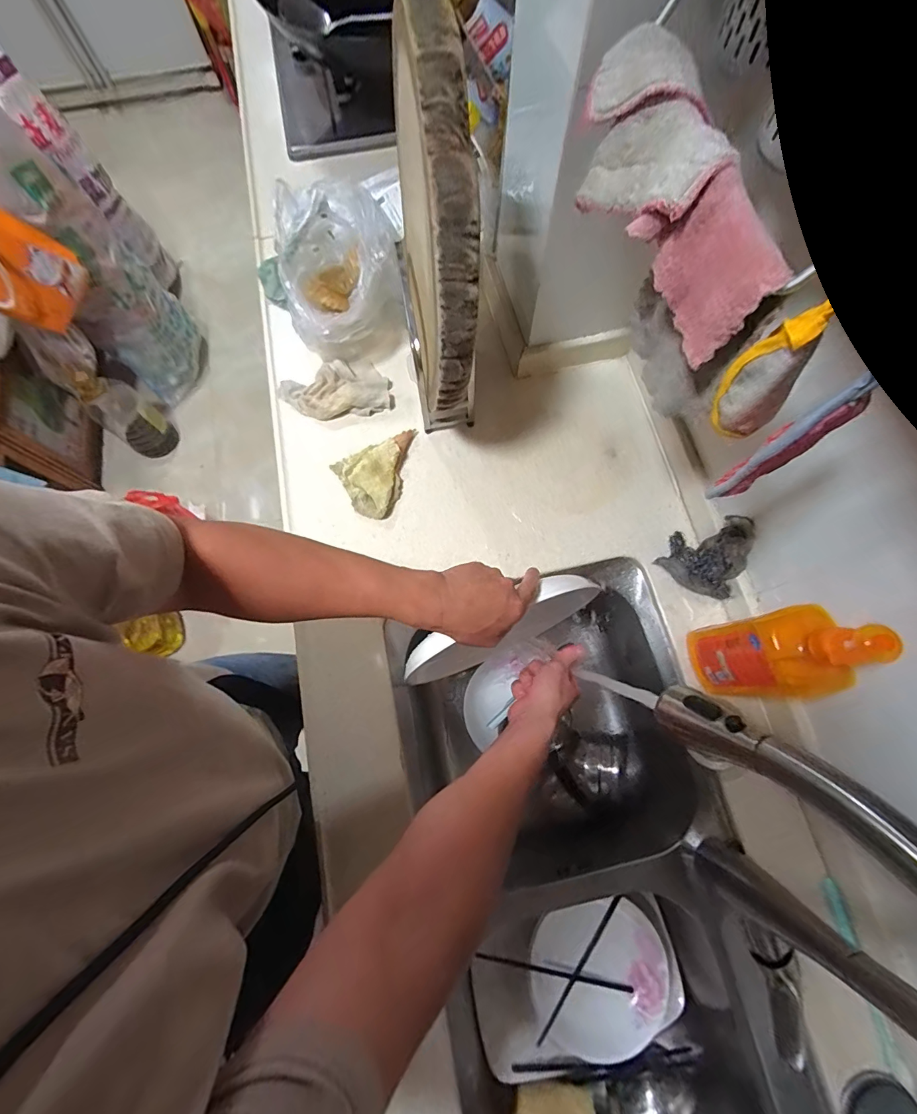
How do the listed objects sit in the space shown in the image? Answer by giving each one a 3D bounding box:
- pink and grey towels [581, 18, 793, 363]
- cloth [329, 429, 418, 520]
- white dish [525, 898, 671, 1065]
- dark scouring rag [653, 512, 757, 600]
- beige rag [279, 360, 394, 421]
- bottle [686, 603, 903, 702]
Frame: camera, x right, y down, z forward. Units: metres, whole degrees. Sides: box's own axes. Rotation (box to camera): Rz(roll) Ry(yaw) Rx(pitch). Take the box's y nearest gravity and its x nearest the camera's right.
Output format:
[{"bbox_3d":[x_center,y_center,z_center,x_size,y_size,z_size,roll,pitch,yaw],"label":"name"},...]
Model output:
[{"bbox_3d":[0.160,-0.278,0.333,0.049,0.086,0.253,-13,73,-3],"label":"pink and grey towels"},{"bbox_3d":[-0.114,-0.125,0.658,0.133,0.027,0.115,-22,74,-5],"label":"cloth"},{"bbox_3d":[0.198,0.587,0.607,0.189,0.061,0.166,-20,74,-5],"label":"white dish"},{"bbox_3d":[0.345,-0.002,0.581,0.075,0.094,0.098,-44,77,-11],"label":"dark scouring rag"},{"bbox_3d":[-0.202,-0.272,0.705,0.175,0.032,0.102,-17,73,-4],"label":"beige rag"},{"bbox_3d":[0.340,0.109,0.468,0.049,0.229,0.090,-11,73,-2],"label":"bottle"}]

